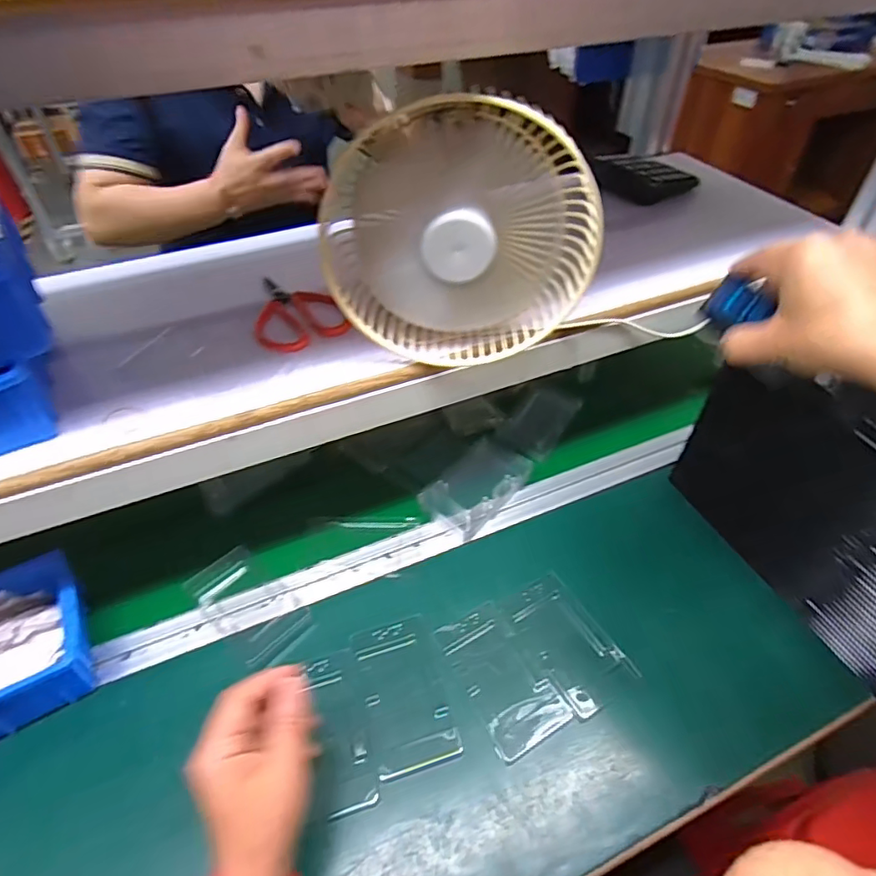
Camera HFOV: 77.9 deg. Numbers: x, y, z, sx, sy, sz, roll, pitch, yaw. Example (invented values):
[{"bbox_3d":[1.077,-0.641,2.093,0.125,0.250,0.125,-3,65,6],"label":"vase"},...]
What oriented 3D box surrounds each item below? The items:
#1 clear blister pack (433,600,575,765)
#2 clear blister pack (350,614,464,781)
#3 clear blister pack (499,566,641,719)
[{"bbox_3d":[0.057,0.215,0.499,0.069,0.018,0.125,-22,49,-20],"label":"clear blister pack"},{"bbox_3d":[-0.031,0.228,0.489,0.071,0.005,0.125,-13,52,-13],"label":"clear blister pack"},{"bbox_3d":[0.122,0.191,0.522,0.079,0.009,0.127,-24,49,-21],"label":"clear blister pack"}]

